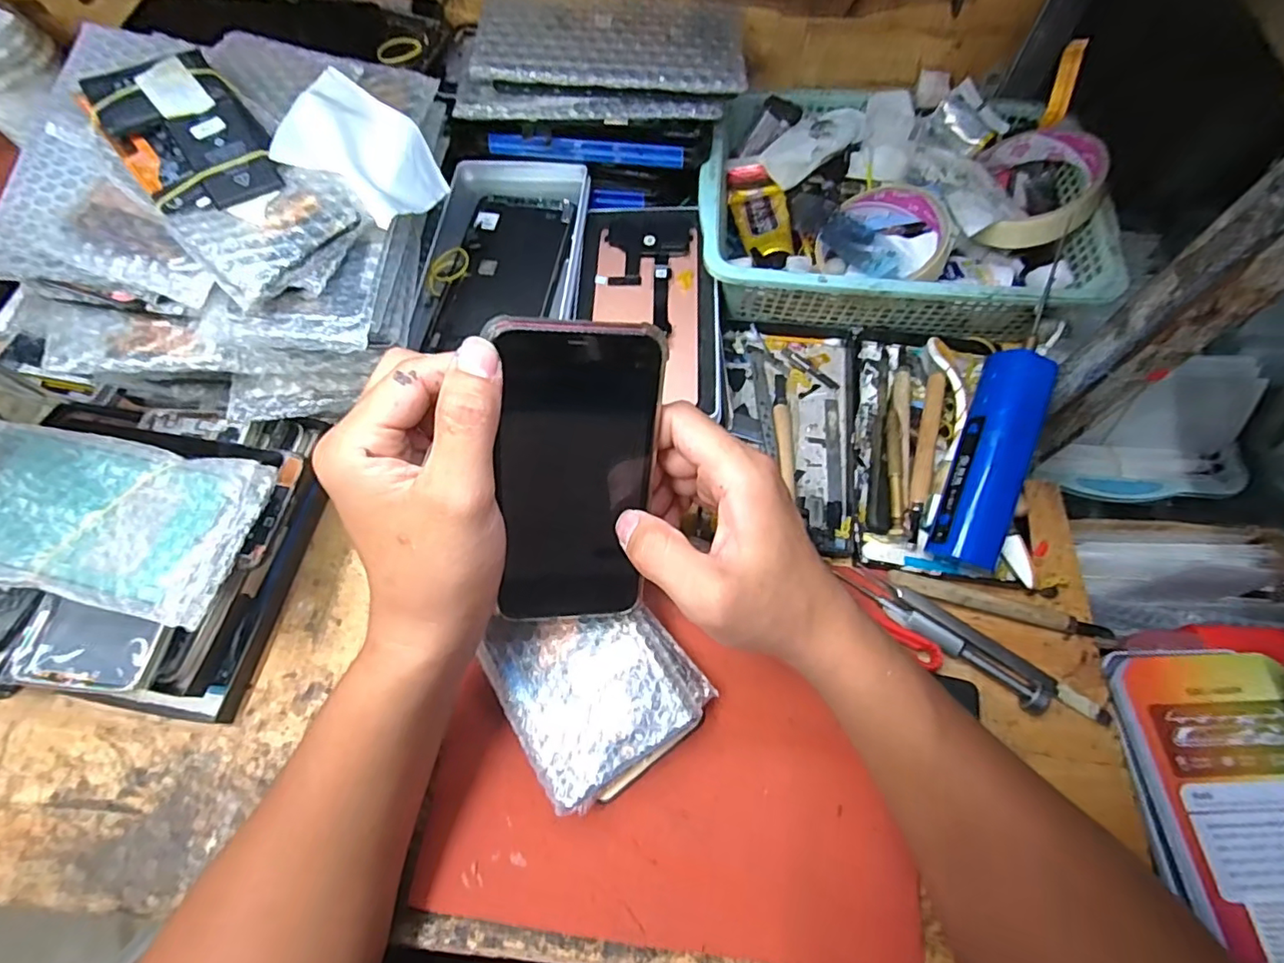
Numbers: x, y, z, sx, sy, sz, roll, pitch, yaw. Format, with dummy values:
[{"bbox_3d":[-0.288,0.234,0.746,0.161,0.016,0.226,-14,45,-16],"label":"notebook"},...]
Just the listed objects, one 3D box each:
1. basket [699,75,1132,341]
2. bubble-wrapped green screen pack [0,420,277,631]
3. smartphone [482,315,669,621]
[{"bbox_3d":[0.180,-0.203,0.416,0.262,0.066,0.187,5,66,4],"label":"basket"},{"bbox_3d":[-0.297,0.019,0.307,0.164,0.017,0.088,10,65,3],"label":"bubble-wrapped green screen pack"},{"bbox_3d":[-0.031,0.004,0.270,0.070,0.011,0.157,-1,116,-12],"label":"smartphone"}]

